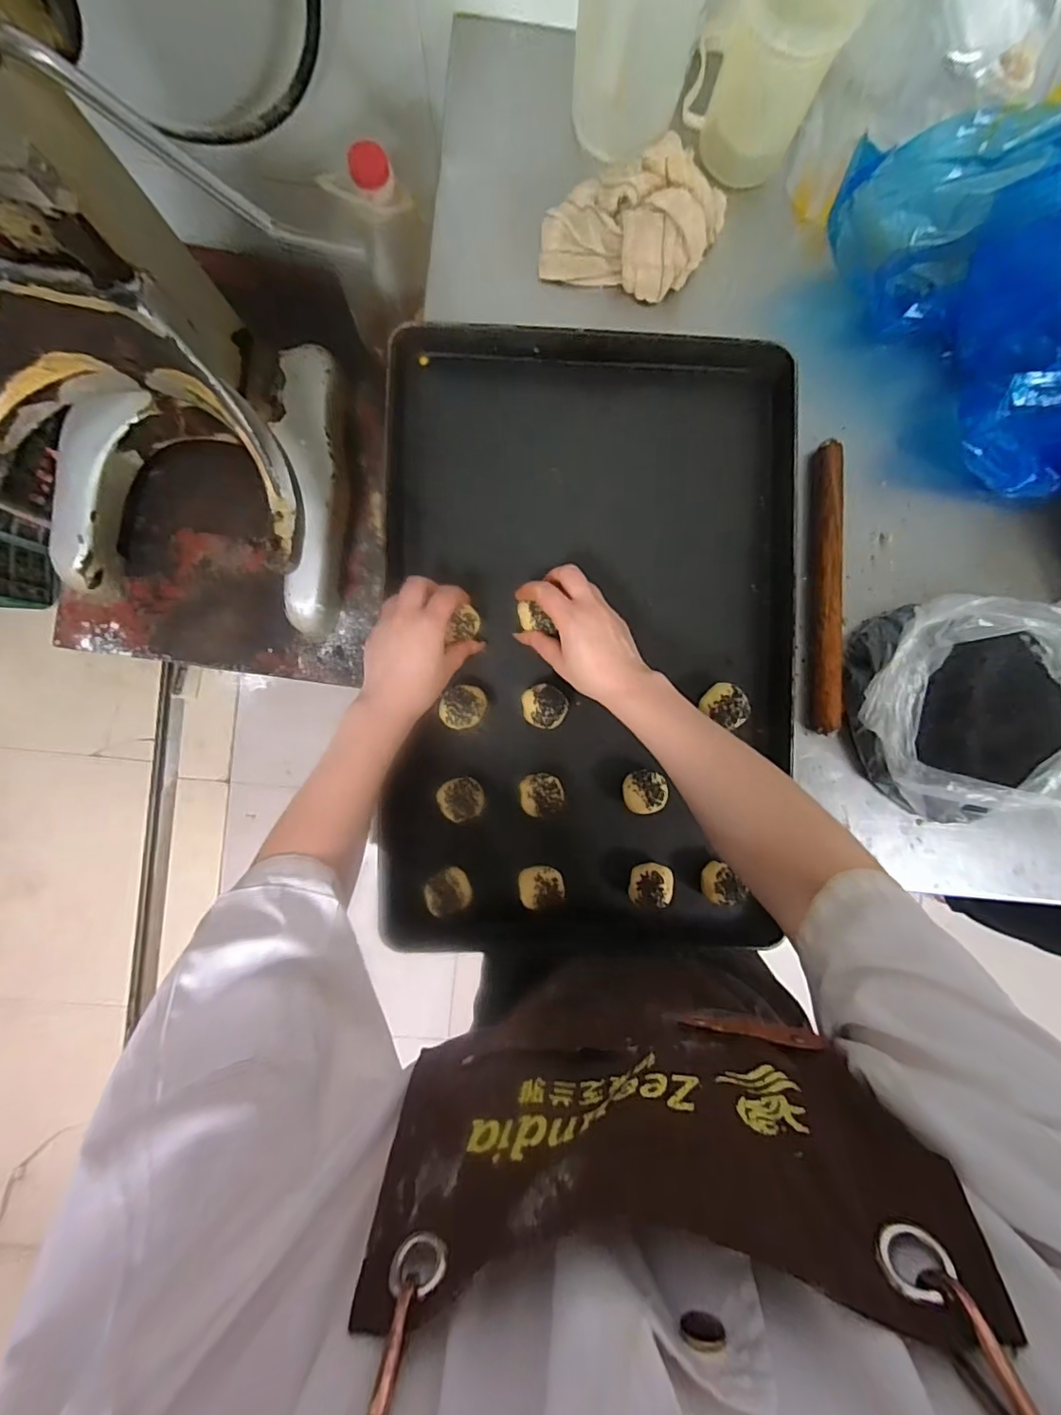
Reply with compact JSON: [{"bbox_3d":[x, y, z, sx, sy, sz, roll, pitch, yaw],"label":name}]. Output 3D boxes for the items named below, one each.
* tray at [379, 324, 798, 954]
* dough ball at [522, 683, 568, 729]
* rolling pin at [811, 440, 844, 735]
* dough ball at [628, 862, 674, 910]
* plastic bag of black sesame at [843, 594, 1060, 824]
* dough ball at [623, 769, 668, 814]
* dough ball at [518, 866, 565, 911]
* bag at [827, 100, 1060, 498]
[{"bbox_3d":[0.061,-0.062,0.531,0.393,0.032,0.595,1,89,-4],"label":"tray"},{"bbox_3d":[0.013,-0.001,0.529,0.043,0.039,0.042,0,90,-4],"label":"dough ball"},{"bbox_3d":[0.303,-0.120,0.550,0.022,0.029,0.287,-1,90,-4],"label":"rolling pin"},{"bbox_3d":[0.118,0.176,0.534,0.040,0.032,0.045,13,89,-3],"label":"dough ball"},{"bbox_3d":[0.446,0.010,0.525,0.267,0.097,0.214,8,89,-3],"label":"plastic bag of black sesame"},{"bbox_3d":[0.112,0.082,0.536,0.040,0.040,0.041,0,90,-4],"label":"dough ball"},{"bbox_3d":[0.010,0.176,0.535,0.043,0.041,0.038,-5,90,-4],"label":"dough ball"},{"bbox_3d":[0.467,-0.387,0.498,0.212,0.157,0.357,-33,92,-3],"label":"bag"}]

